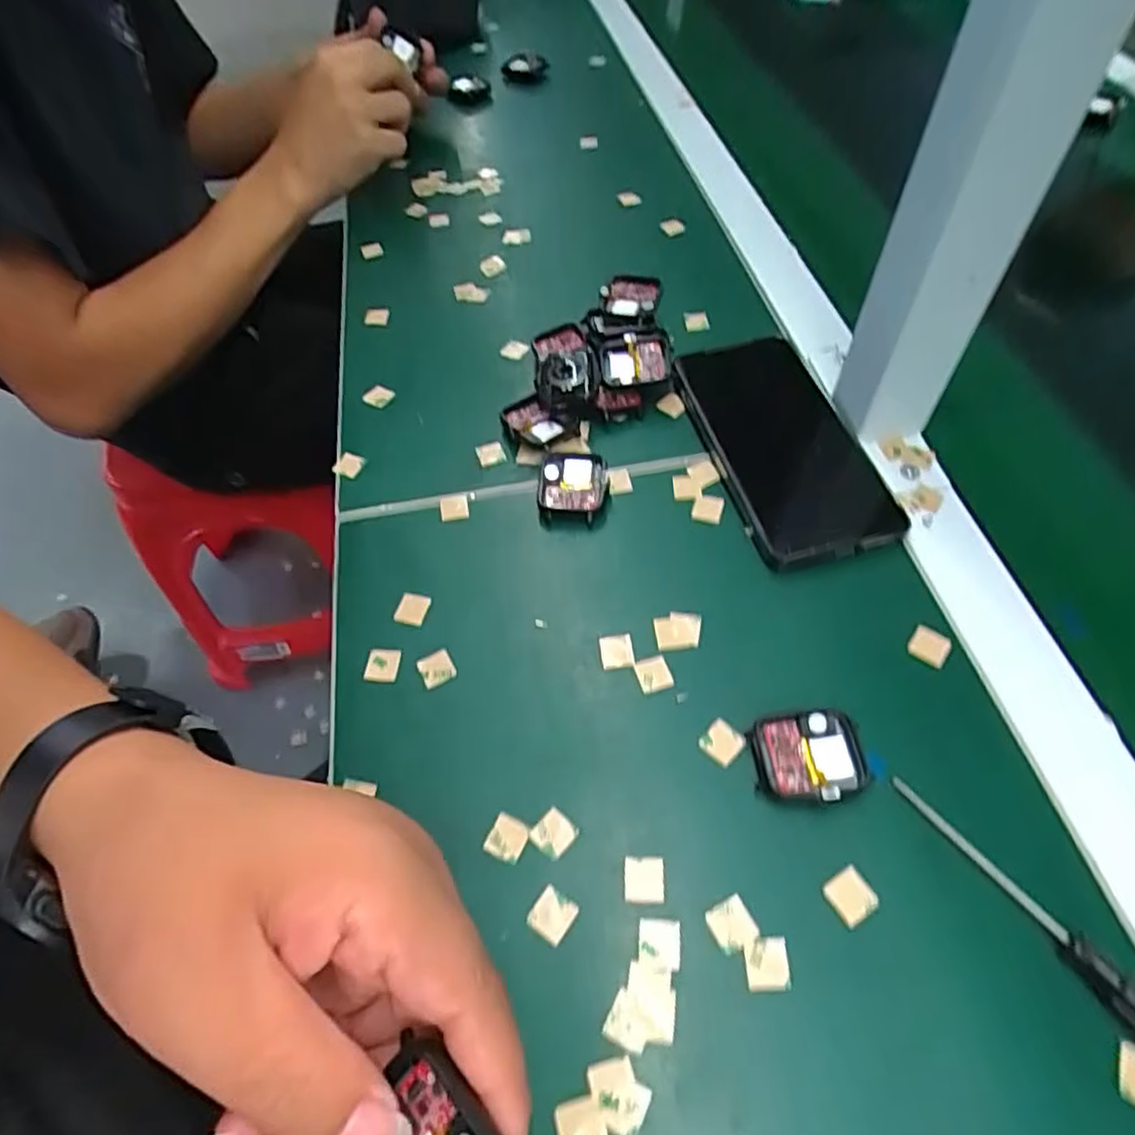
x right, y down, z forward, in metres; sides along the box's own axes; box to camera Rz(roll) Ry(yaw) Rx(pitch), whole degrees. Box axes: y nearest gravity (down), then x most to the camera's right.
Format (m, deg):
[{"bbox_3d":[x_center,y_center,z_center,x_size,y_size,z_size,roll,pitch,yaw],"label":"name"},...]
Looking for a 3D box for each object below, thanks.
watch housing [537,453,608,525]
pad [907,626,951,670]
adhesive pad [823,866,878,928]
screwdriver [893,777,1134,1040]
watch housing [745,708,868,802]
[{"bbox_3d":[0.003,-0.046,0.391,0.038,0.011,0.045,-1,55,4],"label":"watch housing"},{"bbox_3d":[0.171,0.037,0.327,0.017,0.005,0.017,28,61,22],"label":"pad"},{"bbox_3d":[0.110,0.126,0.266,0.017,0.004,0.017,-29,58,-15],"label":"adhesive pad"},{"bbox_3d":[0.176,0.131,0.253,0.010,0.011,0.131,-32,59,-17],"label":"screwdriver"},{"bbox_3d":[0.102,0.081,0.294,0.045,0.010,0.038,-3,55,2],"label":"watch housing"}]

